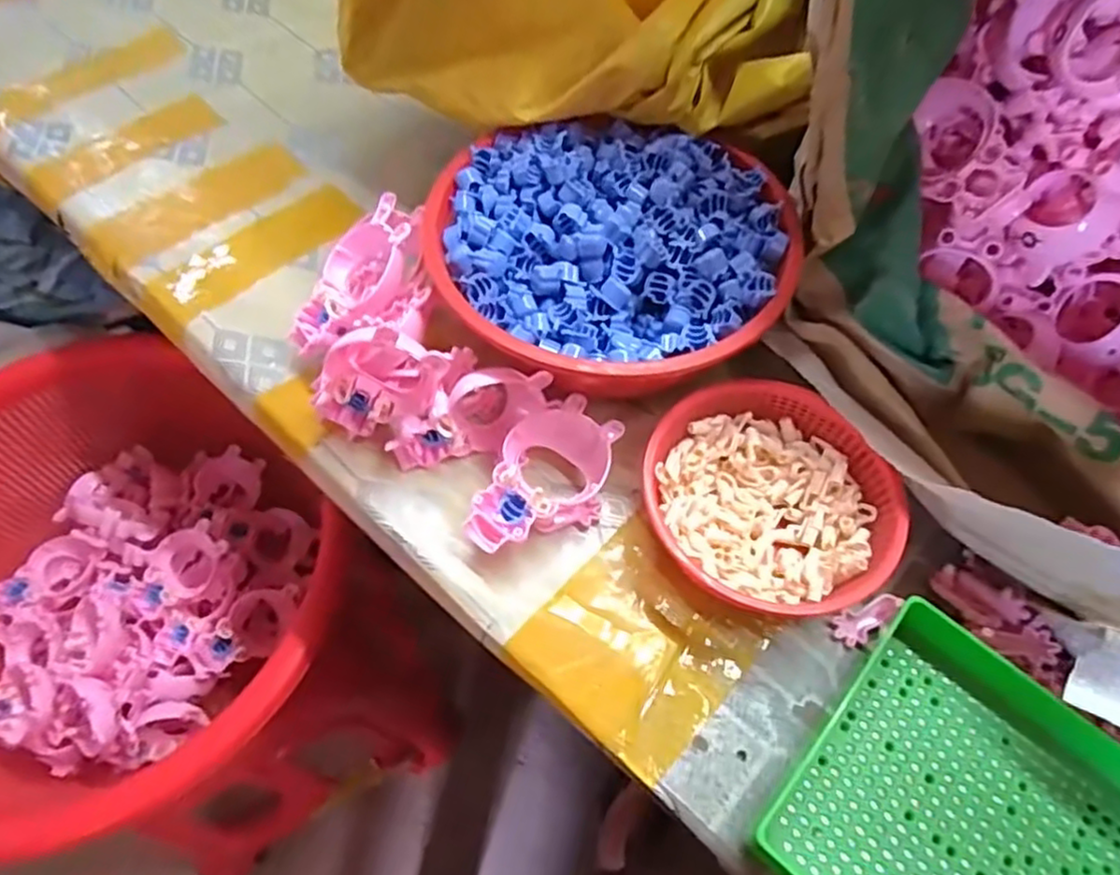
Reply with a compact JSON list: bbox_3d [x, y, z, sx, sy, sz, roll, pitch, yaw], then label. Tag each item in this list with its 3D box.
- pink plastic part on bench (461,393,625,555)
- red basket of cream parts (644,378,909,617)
[{"bbox_3d":[-0.007,0.028,0.394,0.060,0.033,0.100,21,60,10],"label":"pink plastic part on bench"},{"bbox_3d":[0.116,0.034,0.385,0.132,0.046,0.124,1,59,-1],"label":"red basket of cream parts"}]

